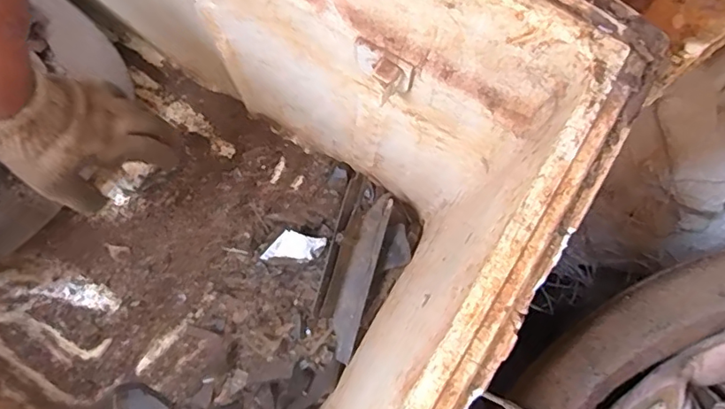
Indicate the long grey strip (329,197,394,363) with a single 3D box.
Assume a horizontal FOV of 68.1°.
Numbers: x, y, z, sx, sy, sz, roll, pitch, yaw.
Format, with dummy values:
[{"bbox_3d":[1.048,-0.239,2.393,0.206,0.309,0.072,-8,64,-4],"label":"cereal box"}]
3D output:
[{"bbox_3d":[-0.003,0.074,0.557,0.031,0.012,0.170,14,81,15],"label":"long grey strip"}]

